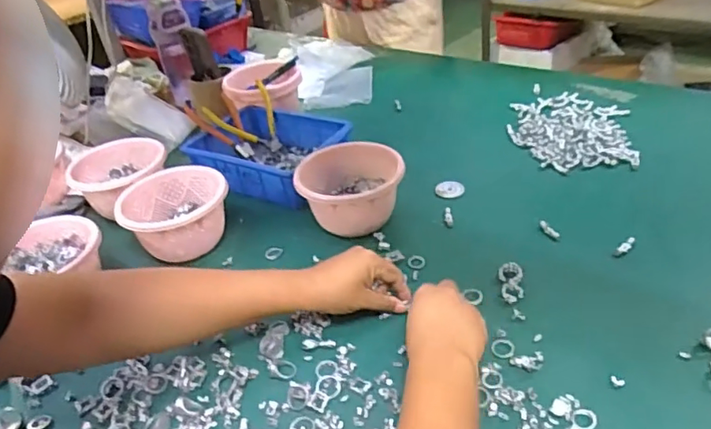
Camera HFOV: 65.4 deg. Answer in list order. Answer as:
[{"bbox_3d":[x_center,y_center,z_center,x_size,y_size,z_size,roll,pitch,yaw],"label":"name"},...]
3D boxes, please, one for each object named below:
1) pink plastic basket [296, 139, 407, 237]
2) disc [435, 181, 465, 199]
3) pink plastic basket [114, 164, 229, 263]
[{"bbox_3d":[-0.004,-0.030,0.787,0.123,0.091,0.139,27,48,38],"label":"pink plastic basket"},{"bbox_3d":[0.144,-0.039,0.844,0.042,0.004,0.044,2,37,13],"label":"disc"},{"bbox_3d":[-0.252,0.002,0.790,0.146,0.078,0.138,-21,38,-18],"label":"pink plastic basket"}]

